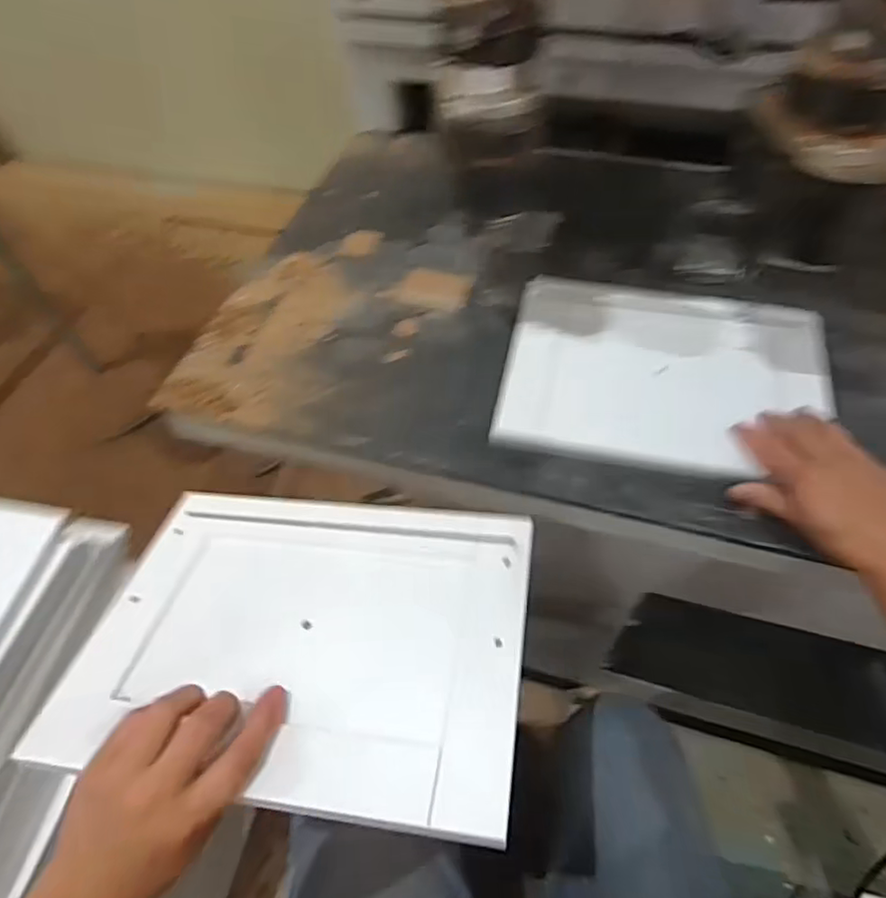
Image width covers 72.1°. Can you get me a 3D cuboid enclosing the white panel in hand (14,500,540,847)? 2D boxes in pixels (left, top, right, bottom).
[{"bbox_3d":[-0.087,0.117,0.416,0.283,0.018,0.229,4,39,10],"label":"white panel in hand"}]

